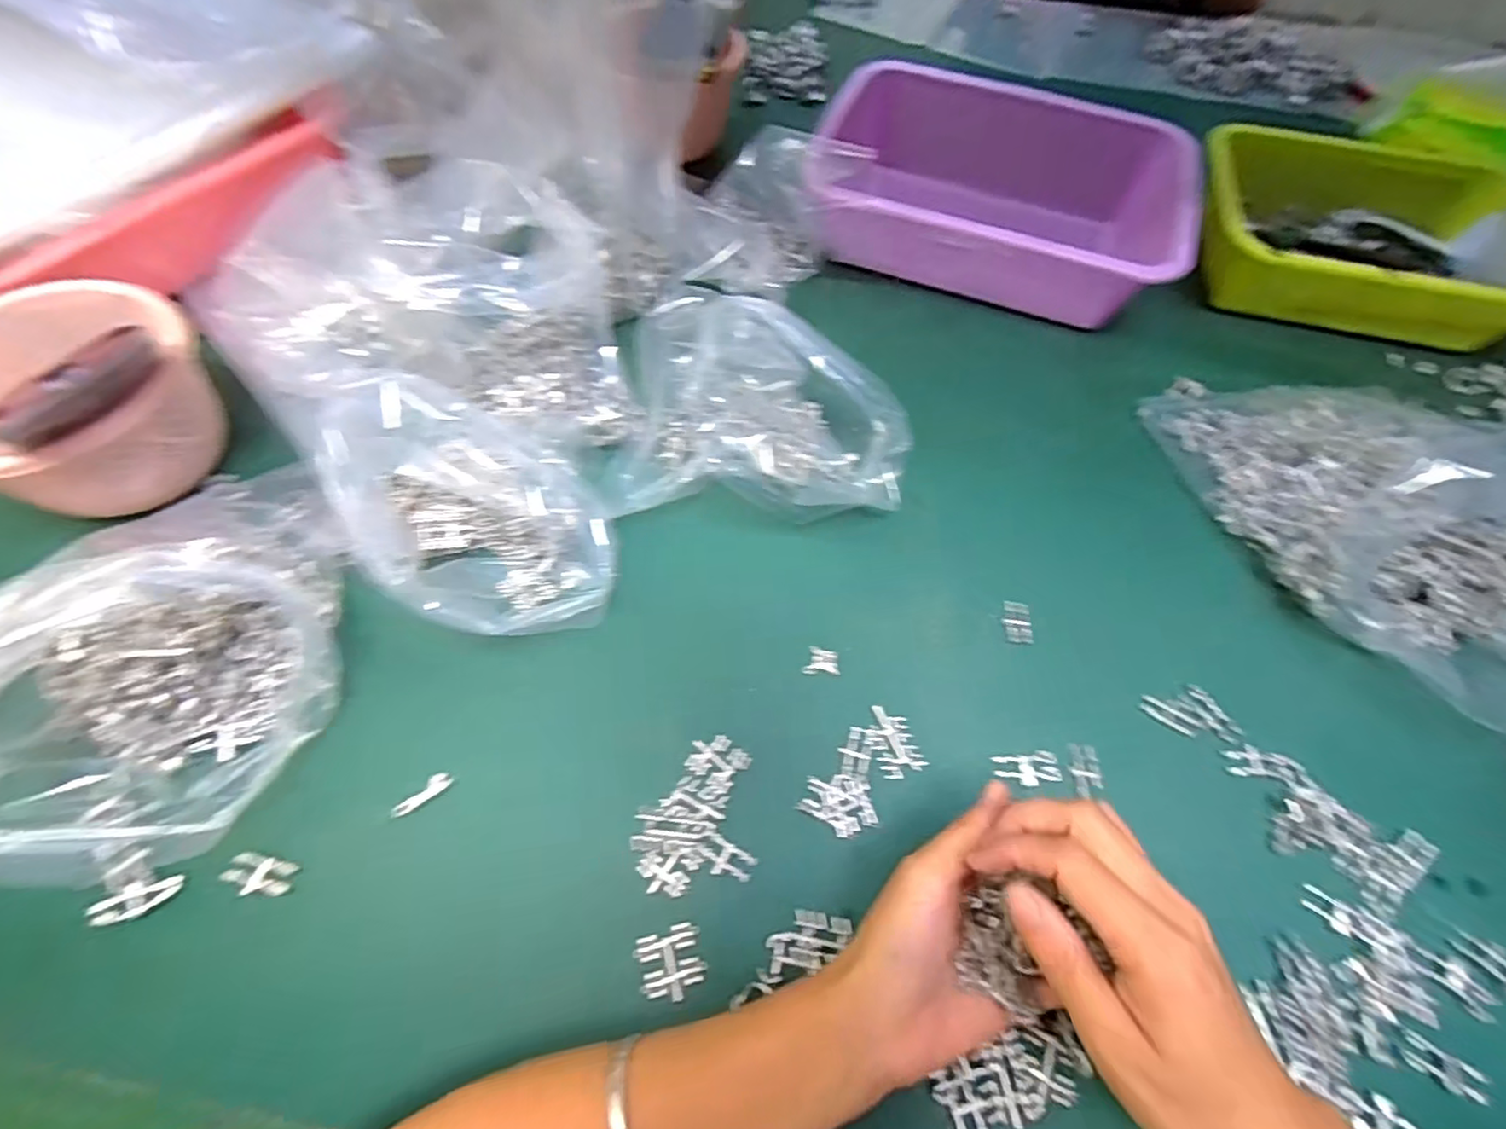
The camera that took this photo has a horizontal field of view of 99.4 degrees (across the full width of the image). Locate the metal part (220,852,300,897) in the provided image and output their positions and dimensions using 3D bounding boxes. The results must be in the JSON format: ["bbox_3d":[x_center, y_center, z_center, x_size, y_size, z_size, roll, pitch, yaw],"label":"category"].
[{"bbox_3d":[-0.244,0.154,0.315,0.033,0.004,0.017,9,62,2],"label":"metal part"}]

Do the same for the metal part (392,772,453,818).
[{"bbox_3d":[-0.177,0.122,0.340,0.031,0.004,0.010,-36,71,-19],"label":"metal part"}]

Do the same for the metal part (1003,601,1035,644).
[{"bbox_3d":[0.169,0.036,0.408,0.016,0.010,0.031,11,62,3],"label":"metal part"}]

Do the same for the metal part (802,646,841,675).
[{"bbox_3d":[0.042,0.058,0.389,0.022,0.004,0.017,2,62,-2],"label":"metal part"}]

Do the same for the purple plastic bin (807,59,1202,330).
[{"bbox_3d":[0.207,-0.320,0.568,0.294,0.108,0.209,18,63,6],"label":"purple plastic bin"}]

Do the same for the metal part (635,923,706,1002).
[{"bbox_3d":[-0.039,0.192,0.306,0.030,0.004,0.029,-15,64,-11],"label":"metal part"}]

